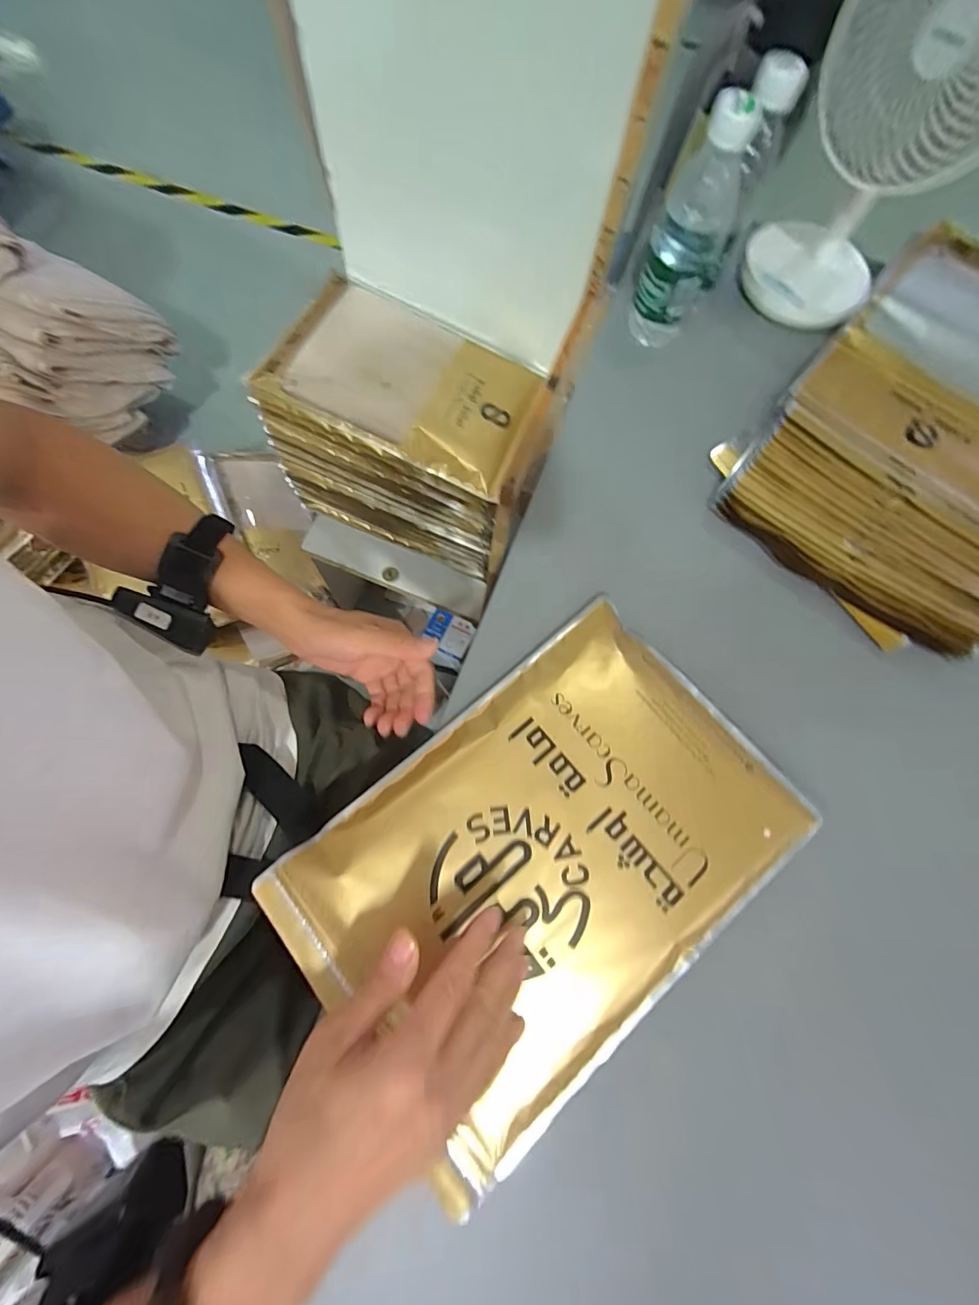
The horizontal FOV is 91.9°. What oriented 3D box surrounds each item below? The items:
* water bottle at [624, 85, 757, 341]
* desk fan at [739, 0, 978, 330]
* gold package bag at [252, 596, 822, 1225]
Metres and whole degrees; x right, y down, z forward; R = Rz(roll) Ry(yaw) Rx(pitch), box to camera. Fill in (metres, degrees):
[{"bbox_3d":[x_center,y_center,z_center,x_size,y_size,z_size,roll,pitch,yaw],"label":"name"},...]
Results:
[{"bbox_3d":[0.181,-0.379,0.431,0.061,0.170,0.061,22,74,3],"label":"water bottle"},{"bbox_3d":[0.342,-0.451,0.409,0.150,0.251,0.117,17,74,2],"label":"desk fan"},{"bbox_3d":[0.041,0.148,0.347,0.348,0.023,0.240,-39,76,-12],"label":"gold package bag"}]

